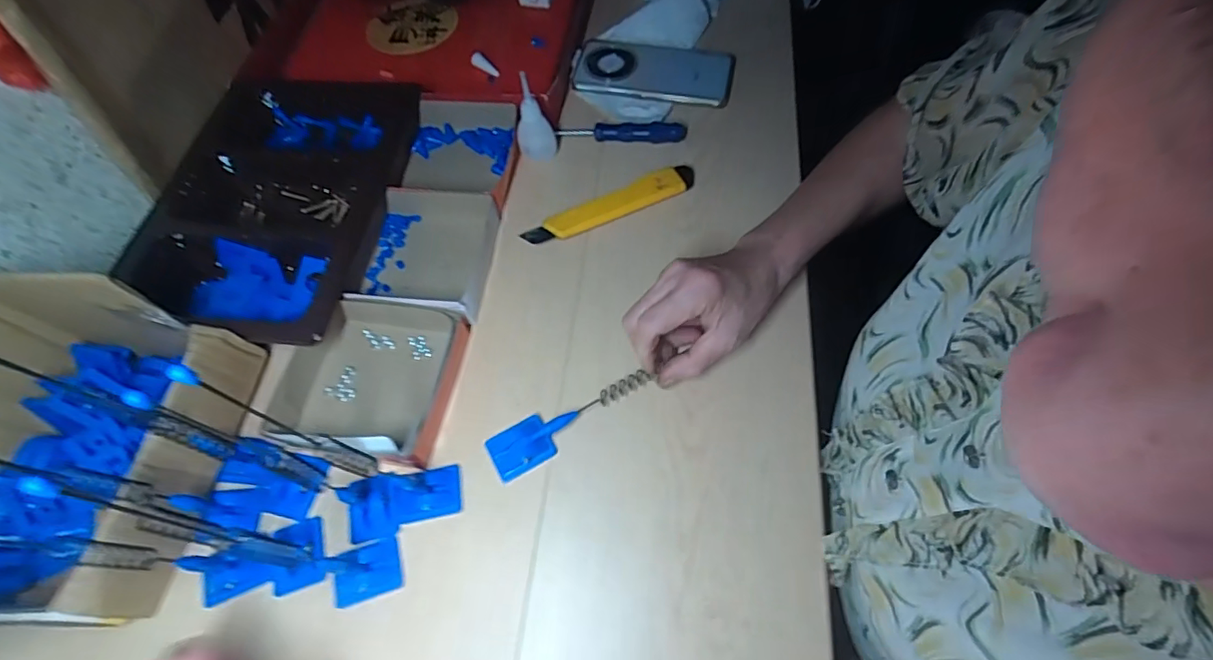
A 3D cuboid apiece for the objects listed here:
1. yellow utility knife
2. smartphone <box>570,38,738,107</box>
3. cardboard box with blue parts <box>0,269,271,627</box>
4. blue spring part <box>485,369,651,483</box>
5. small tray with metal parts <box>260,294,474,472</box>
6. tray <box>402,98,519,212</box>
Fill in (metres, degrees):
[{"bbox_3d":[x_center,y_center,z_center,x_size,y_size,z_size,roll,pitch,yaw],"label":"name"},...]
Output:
[{"bbox_3d":[0.007,-0.116,0.503,0.172,0.013,0.028,-25,65,-10],"label":"yellow utility knife"},{"bbox_3d":[0.053,-0.288,0.592,0.167,0.013,0.093,10,64,7],"label":"smartphone"},{"bbox_3d":[-0.372,0.079,0.357,0.174,0.111,0.199,5,63,5],"label":"cardboard box with blue parts"},{"bbox_3d":[-0.026,0.066,0.402,0.129,0.013,0.033,-29,66,-7],"label":"blue spring part"},{"bbox_3d":[-0.188,0.037,0.426,0.139,0.038,0.126,9,64,6],"label":"small tray with metal parts"},{"bbox_3d":[-0.146,-0.172,0.535,0.119,0.043,0.109,9,64,6],"label":"tray"}]

